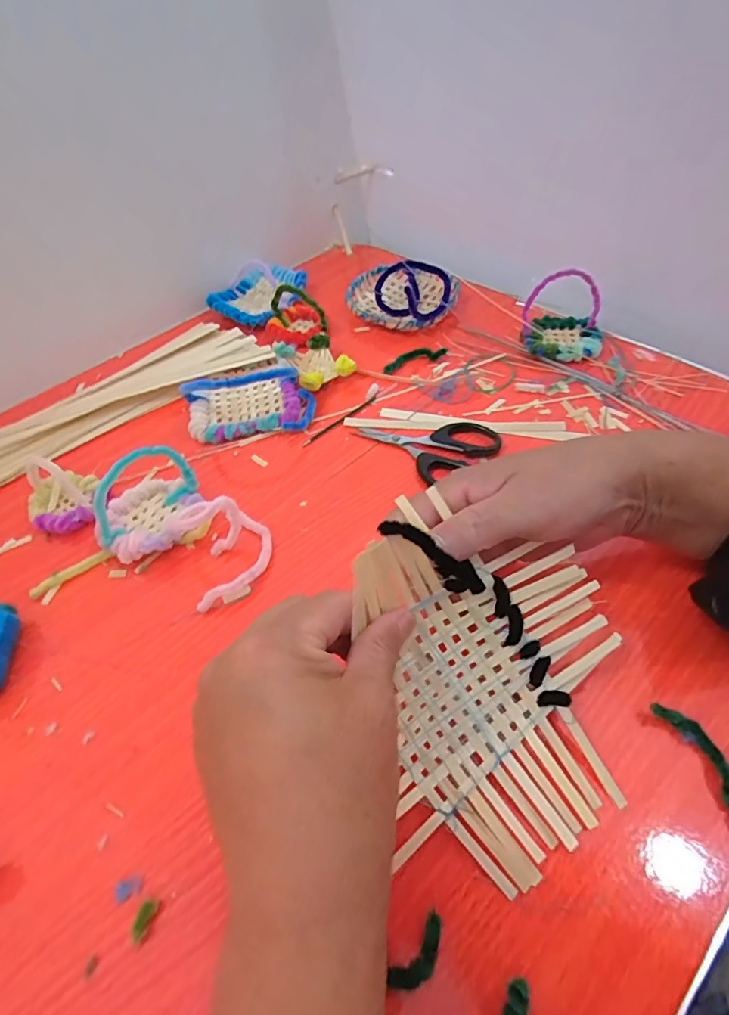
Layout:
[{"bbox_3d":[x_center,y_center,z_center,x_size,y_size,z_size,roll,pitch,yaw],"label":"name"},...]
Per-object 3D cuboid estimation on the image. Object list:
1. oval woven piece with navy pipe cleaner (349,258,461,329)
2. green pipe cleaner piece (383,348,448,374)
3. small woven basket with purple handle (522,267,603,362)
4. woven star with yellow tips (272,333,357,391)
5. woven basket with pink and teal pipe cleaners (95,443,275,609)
[{"bbox_3d":[0.038,-0.219,0.497,0.110,0.043,0.092,29,60,25],"label":"oval woven piece with navy pipe cleaner"},{"bbox_3d":[0.045,-0.137,0.455,0.060,0.008,0.019,-17,52,-8],"label":"green pipe cleaner piece"},{"bbox_3d":[0.175,-0.167,0.433,0.070,0.057,0.061,8,53,11],"label":"small woven basket with purple handle"},{"bbox_3d":[-0.044,-0.129,0.443,0.052,0.026,0.063,-30,55,-18],"label":"woven star with yellow tips"},{"bbox_3d":[-0.124,0.005,0.325,0.127,0.057,0.073,23,57,22],"label":"woven basket with pink and teal pipe cleaners"}]

